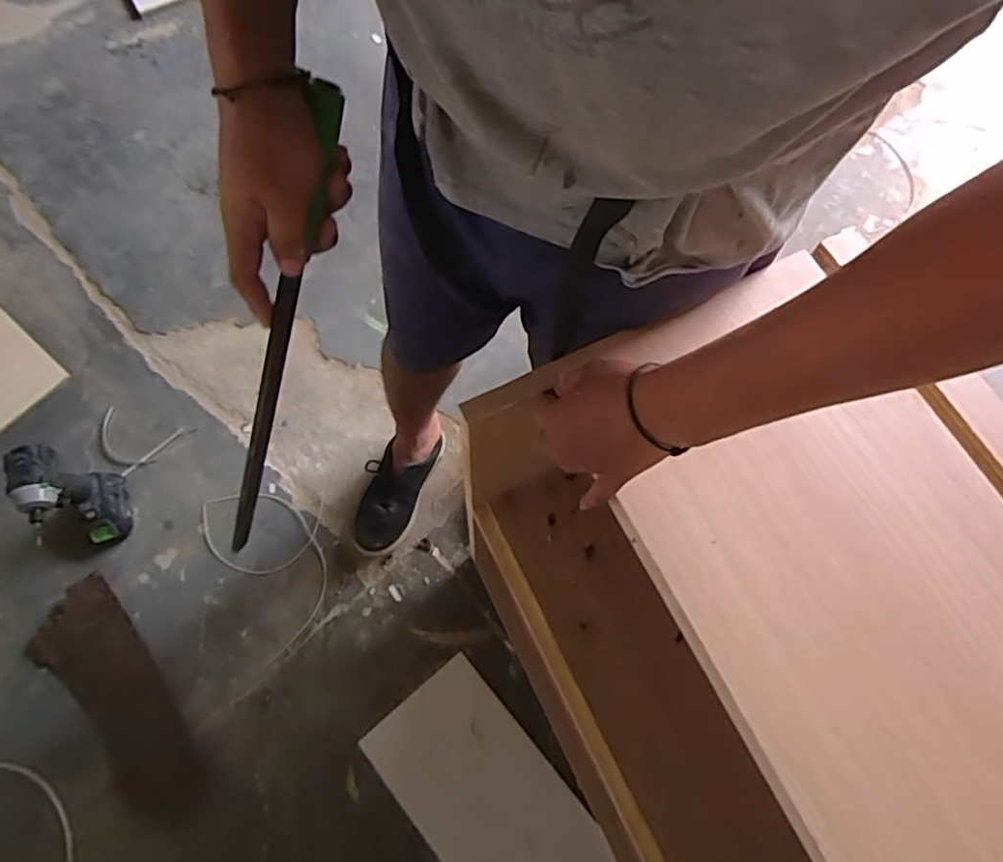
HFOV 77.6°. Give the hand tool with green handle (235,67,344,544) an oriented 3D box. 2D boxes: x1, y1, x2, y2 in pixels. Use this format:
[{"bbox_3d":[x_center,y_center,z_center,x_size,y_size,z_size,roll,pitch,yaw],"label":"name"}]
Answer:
[{"bbox_3d":[-0.159,-0.054,0.447,0.020,0.024,0.357,27,117,9],"label":"hand tool with green handle"}]

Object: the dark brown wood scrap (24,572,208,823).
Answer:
[{"bbox_3d":[-0.624,0.439,1.028,0.139,0.018,0.430,-38,71,-27],"label":"dark brown wood scrap"}]

